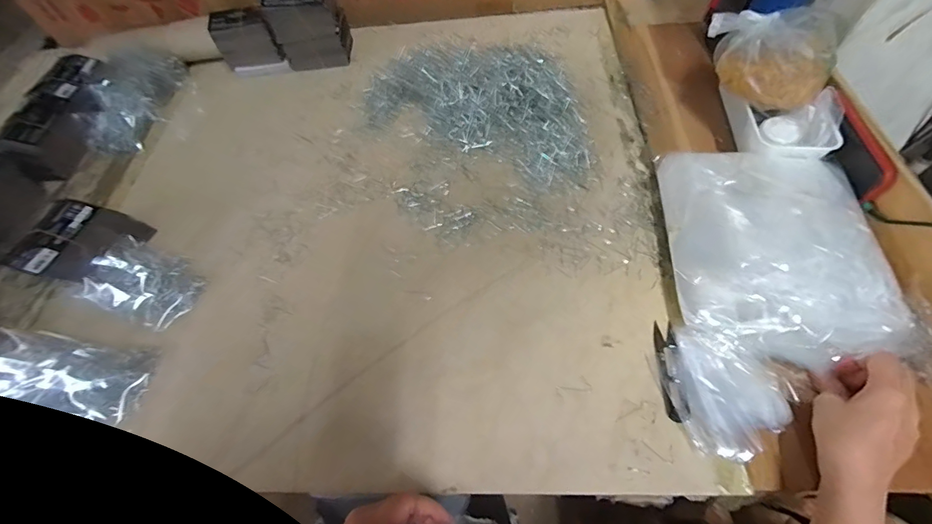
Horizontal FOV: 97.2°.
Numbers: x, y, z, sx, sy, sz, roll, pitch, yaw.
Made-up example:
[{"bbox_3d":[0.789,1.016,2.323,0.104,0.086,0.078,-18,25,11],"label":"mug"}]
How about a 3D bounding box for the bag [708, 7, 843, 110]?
[{"bbox_3d":[0.370,-0.258,0.510,0.142,0.069,0.114,25,65,17],"label":"bag"}]

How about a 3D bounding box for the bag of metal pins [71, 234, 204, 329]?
[{"bbox_3d":[-0.403,0.027,0.522,0.128,0.022,0.092,24,63,0],"label":"bag of metal pins"}]

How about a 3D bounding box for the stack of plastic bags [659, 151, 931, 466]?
[{"bbox_3d":[0.323,0.018,0.423,0.216,0.062,0.328,2,60,6],"label":"stack of plastic bags"}]

